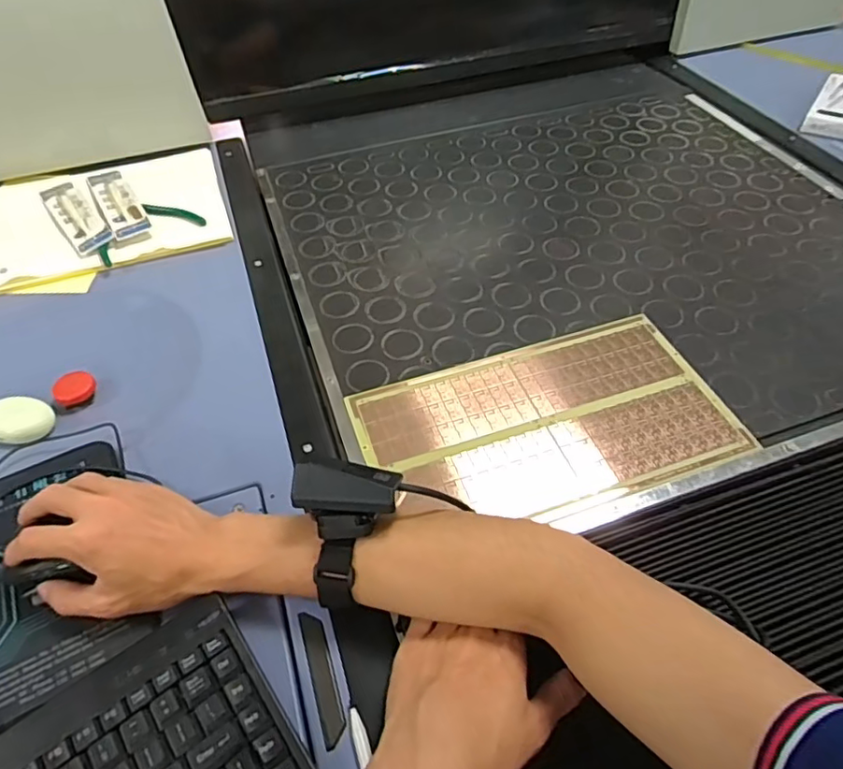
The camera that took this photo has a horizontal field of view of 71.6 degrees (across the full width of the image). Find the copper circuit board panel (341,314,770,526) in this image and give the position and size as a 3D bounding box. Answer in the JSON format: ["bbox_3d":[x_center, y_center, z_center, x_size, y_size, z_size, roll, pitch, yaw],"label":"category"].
[{"bbox_3d":[0.111,0.032,0.518,0.309,0.007,0.173,-15,50,-12],"label":"copper circuit board panel"}]

